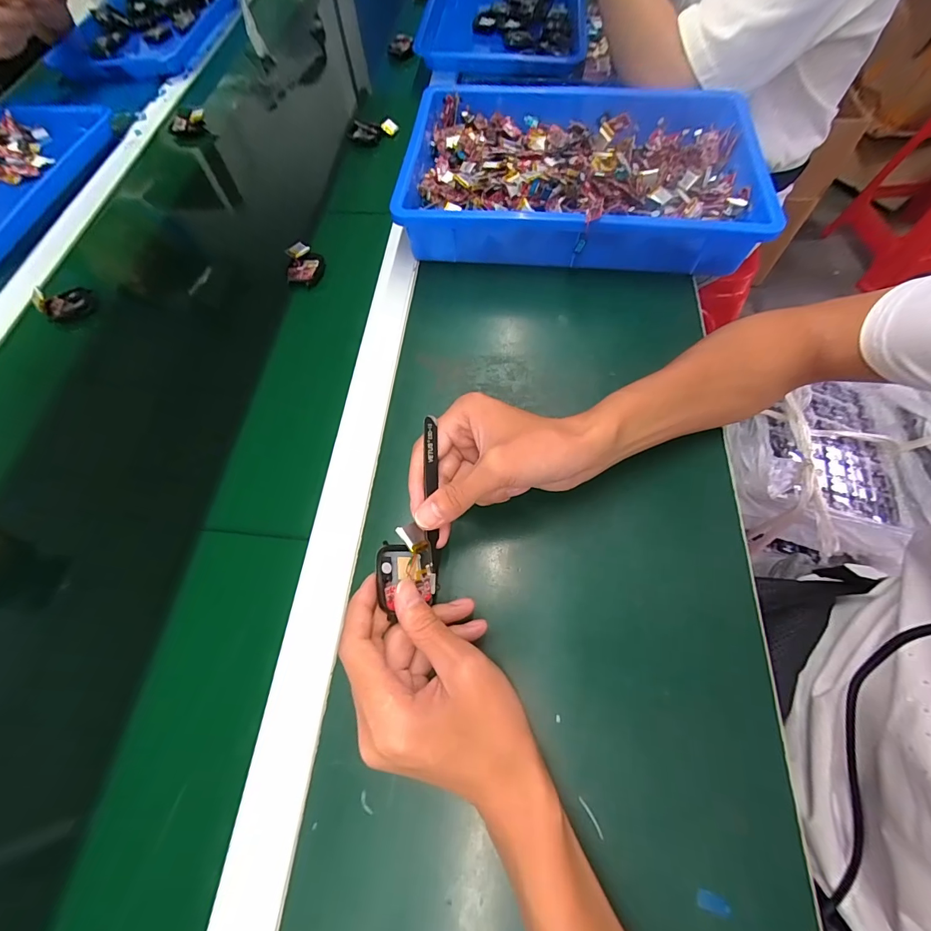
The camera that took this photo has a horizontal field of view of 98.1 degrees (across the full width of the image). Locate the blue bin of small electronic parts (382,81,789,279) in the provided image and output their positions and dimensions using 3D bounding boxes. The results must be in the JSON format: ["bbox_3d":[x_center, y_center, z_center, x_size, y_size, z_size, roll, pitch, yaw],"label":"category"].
[{"bbox_3d":[0.125,-0.336,0.468,0.385,0.073,0.264,6,66,5],"label":"blue bin of small electronic parts"}]

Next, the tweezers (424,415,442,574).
[{"bbox_3d":[-0.023,0.018,0.278,0.007,0.014,0.106,-3,82,1],"label":"tweezers"}]

